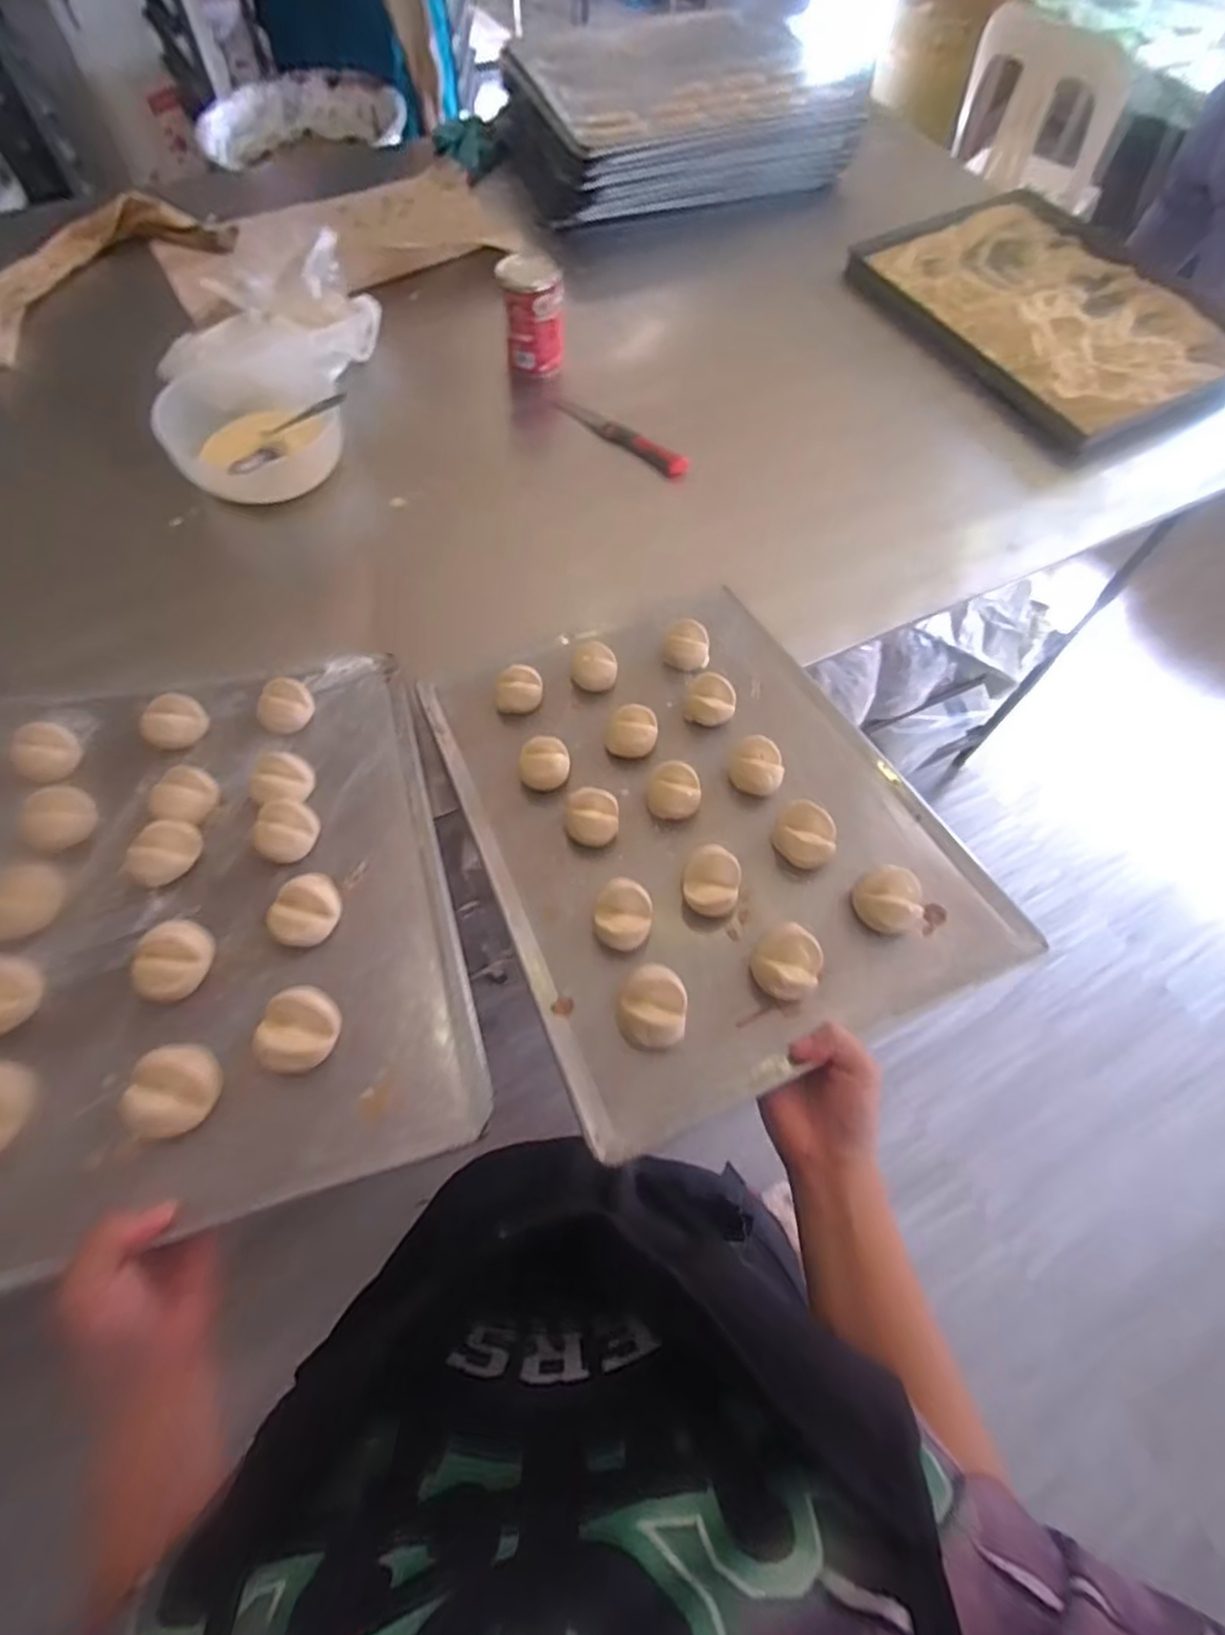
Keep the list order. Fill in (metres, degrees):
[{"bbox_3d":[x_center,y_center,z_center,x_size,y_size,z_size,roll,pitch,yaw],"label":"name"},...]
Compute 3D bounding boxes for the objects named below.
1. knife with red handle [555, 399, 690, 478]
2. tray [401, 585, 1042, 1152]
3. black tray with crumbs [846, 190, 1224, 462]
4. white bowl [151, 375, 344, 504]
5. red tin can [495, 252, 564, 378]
[{"bbox_3d":[0.010,-0.449,0.810,0.189,0.015,0.023,36,68,14],"label":"knife with red handle"},{"bbox_3d":[0.054,-0.024,0.539,0.324,0.039,0.441,-21,56,-11],"label":"tray"},{"bbox_3d":[0.585,-0.686,0.920,0.384,0.031,0.476,-29,69,-15],"label":"black tray with crumbs"},{"bbox_3d":[-0.372,-0.409,0.725,0.198,0.079,0.158,39,69,16],"label":"white bowl"},{"bbox_3d":[-0.093,-0.603,0.828,0.076,0.098,0.070,-10,65,-7],"label":"red tin can"}]

